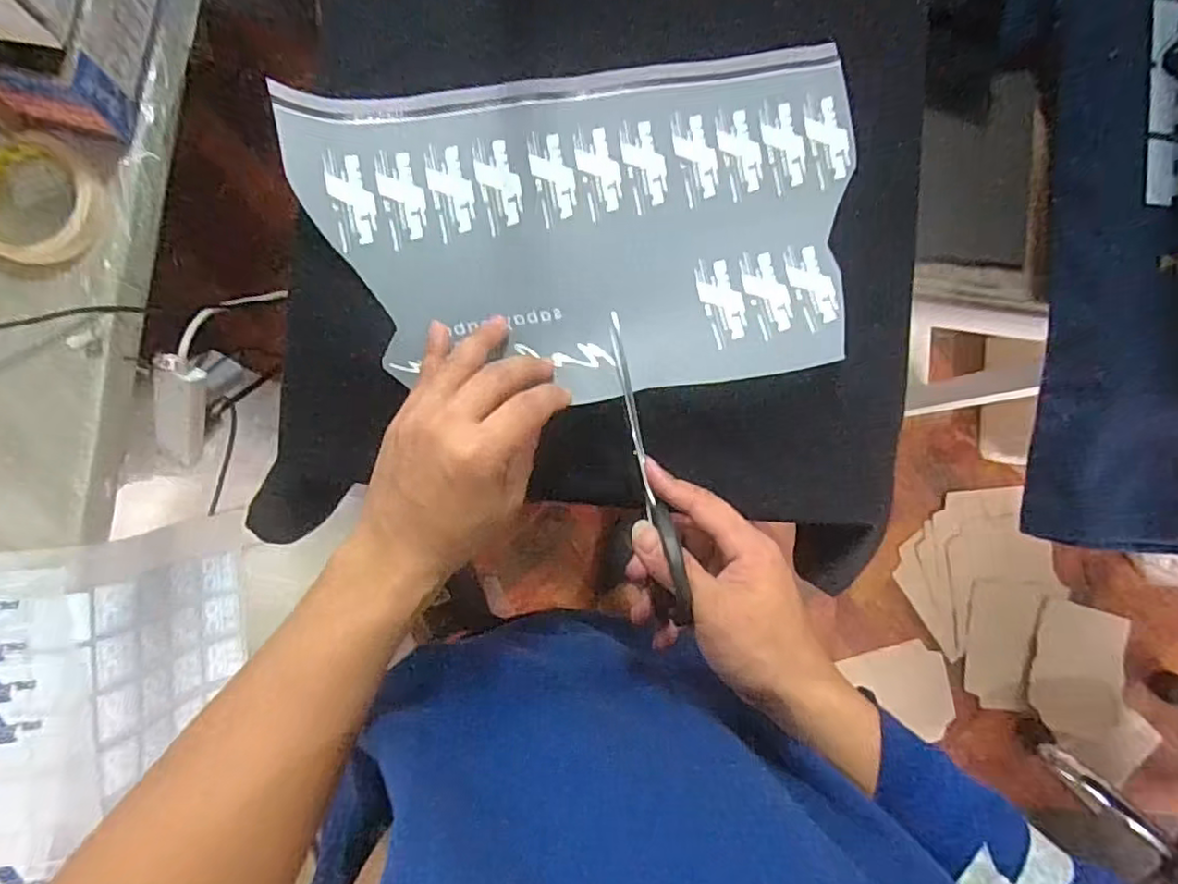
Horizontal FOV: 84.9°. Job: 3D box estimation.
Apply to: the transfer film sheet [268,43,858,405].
[{"bbox_3d":[0.009,-0.131,0.403,0.342,0.026,0.205,-10,87,-7],"label":"transfer film sheet"}]

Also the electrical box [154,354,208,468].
[{"bbox_3d":[-0.387,-0.027,0.615,0.034,0.027,0.126,19,125,-4],"label":"electrical box"}]

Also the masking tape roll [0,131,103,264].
[{"bbox_3d":[-0.417,-0.182,0.481,0.090,0.017,0.090,-1,86,-6],"label":"masking tape roll"}]

